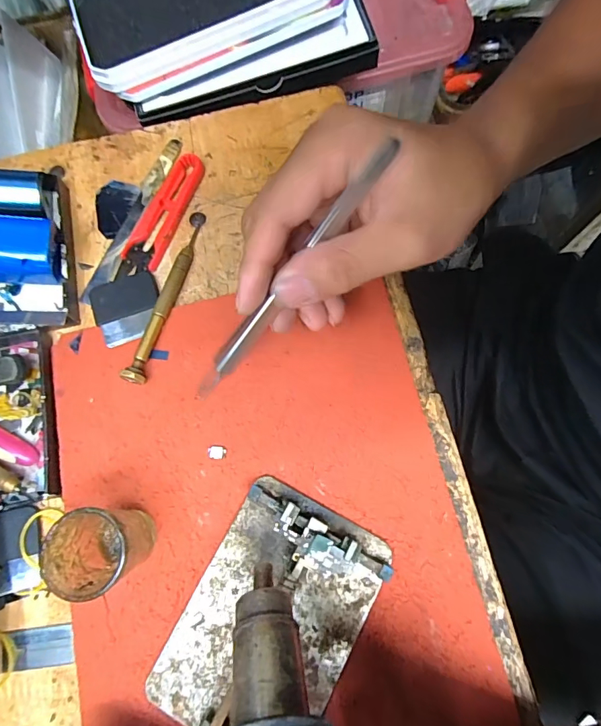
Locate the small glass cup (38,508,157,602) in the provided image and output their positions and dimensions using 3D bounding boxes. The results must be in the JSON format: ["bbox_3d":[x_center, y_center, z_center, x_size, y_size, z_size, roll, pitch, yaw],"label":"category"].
[{"bbox_3d":[-0.092,0.089,0.204,0.037,0.047,0.033,6,72,1],"label":"small glass cup"}]

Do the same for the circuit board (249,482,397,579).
[{"bbox_3d":[0.005,0.091,0.213,0.077,0.017,0.025,29,78,9],"label":"circuit board"}]

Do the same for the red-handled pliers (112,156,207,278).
[{"bbox_3d":[-0.088,-0.095,0.275,0.024,0.010,0.092,24,77,8],"label":"red-handled pliers"}]

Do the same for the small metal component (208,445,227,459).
[{"bbox_3d":[-0.046,0.049,0.236,0.010,0.004,0.008,3,75,3],"label":"small metal component"}]

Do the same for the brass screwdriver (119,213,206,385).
[{"bbox_3d":[-0.080,-0.043,0.258,0.011,0.014,0.119,13,76,6],"label":"brass screwdriver"}]

